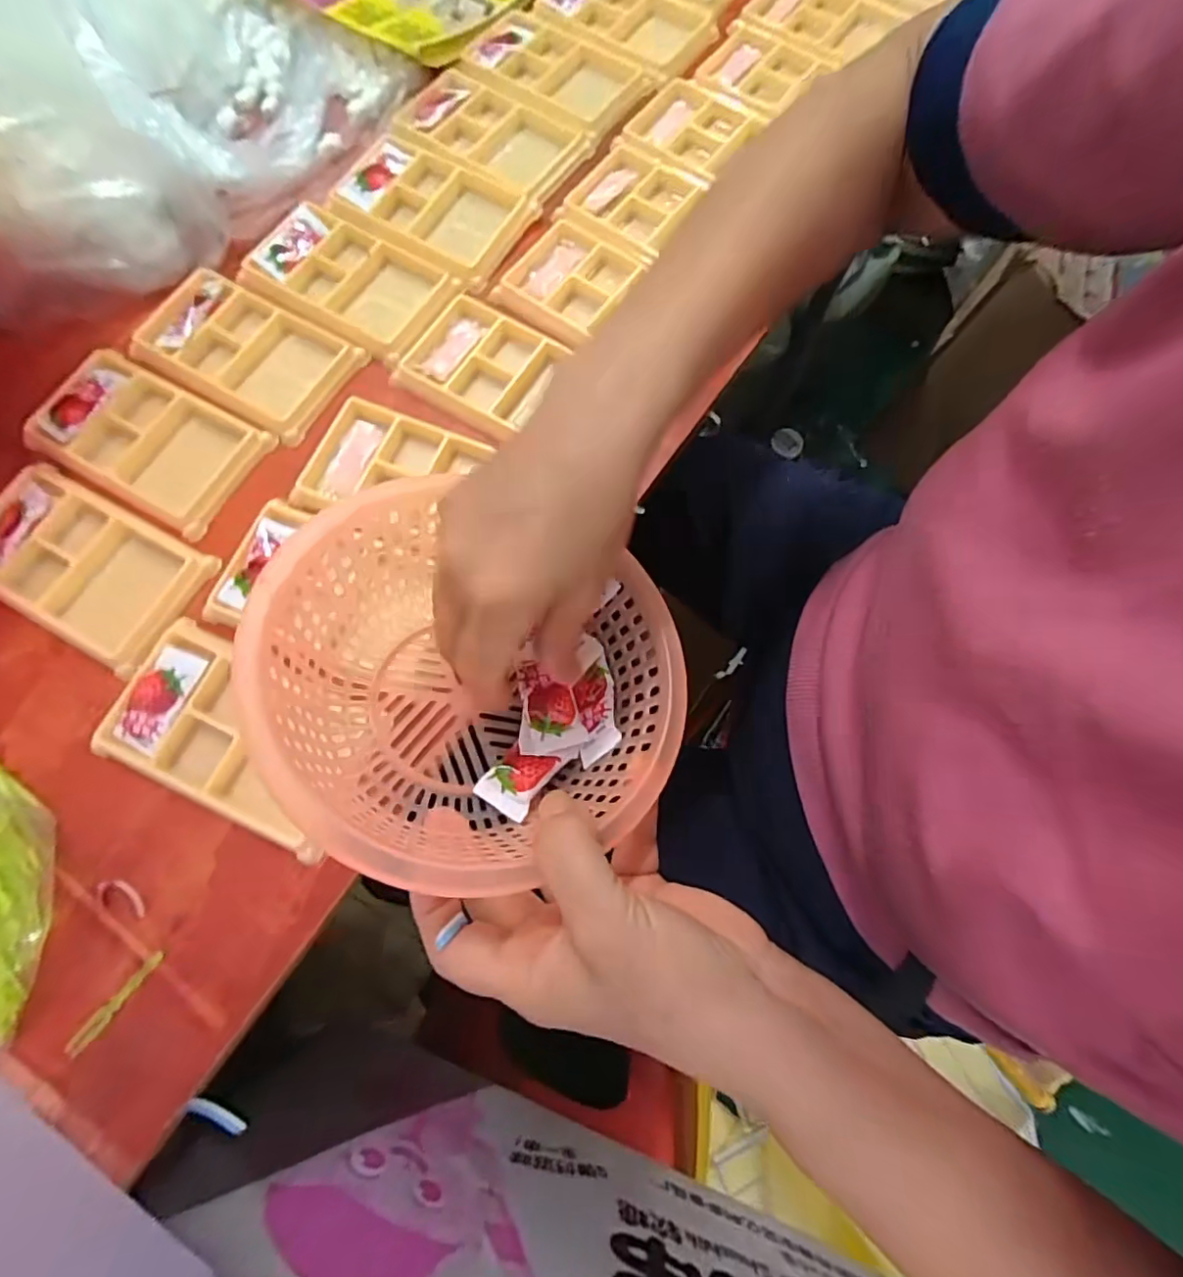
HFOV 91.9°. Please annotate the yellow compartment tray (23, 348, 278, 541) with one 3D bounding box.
[{"bbox_3d":[-0.271,-0.123,0.352,0.128,0.012,0.079,28,76,8],"label":"yellow compartment tray"}]

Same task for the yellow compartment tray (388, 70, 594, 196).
[{"bbox_3d":[-0.074,-0.369,0.418,0.129,0.018,0.072,32,77,9],"label":"yellow compartment tray"}]

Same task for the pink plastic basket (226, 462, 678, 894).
[{"bbox_3d":[-0.044,0.023,0.246,0.161,0.090,0.140,13,75,2],"label":"pink plastic basket"}]

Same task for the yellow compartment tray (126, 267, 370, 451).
[{"bbox_3d":[-0.221,-0.185,0.371,0.128,0.016,0.078,28,76,8],"label":"yellow compartment tray"}]

